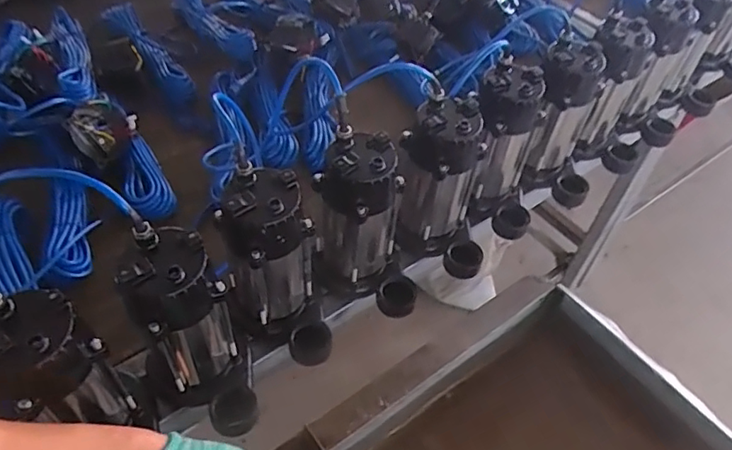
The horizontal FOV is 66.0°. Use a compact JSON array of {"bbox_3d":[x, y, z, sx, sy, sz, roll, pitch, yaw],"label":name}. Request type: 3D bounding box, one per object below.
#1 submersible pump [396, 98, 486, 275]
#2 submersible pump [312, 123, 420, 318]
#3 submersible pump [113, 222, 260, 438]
[{"bbox_3d":[0.113,-0.050,0.806,0.129,0.230,0.127,5,49,1],"label":"submersible pump"},{"bbox_3d":[0.002,0.016,0.755,0.126,0.254,0.129,-6,50,-9],"label":"submersible pump"},{"bbox_3d":[-0.190,0.130,0.627,0.124,0.239,0.152,-27,56,-24],"label":"submersible pump"}]

